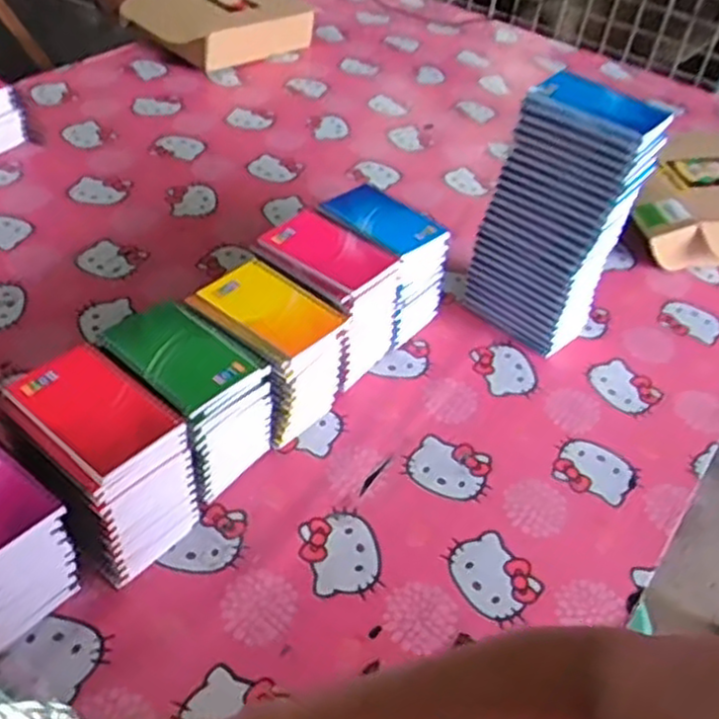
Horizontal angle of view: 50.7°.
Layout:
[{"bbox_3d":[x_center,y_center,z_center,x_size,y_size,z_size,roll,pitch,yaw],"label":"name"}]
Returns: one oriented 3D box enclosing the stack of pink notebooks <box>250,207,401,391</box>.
[{"bbox_3d":[-0.037,-0.066,0.853,0.135,0.142,0.104,31,48,23],"label":"stack of pink notebooks"}]

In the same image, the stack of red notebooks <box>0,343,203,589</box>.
[{"bbox_3d":[-0.221,0.091,0.662,0.144,0.143,0.099,32,49,24],"label":"stack of red notebooks"}]

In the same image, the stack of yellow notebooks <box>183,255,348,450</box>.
[{"bbox_3d":[-0.094,-0.006,0.794,0.129,0.130,0.106,31,48,23],"label":"stack of yellow notebooks"}]

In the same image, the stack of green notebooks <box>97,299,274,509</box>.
[{"bbox_3d":[-0.164,0.041,0.728,0.132,0.137,0.104,30,48,22],"label":"stack of green notebooks"}]

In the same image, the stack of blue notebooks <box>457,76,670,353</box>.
[{"bbox_3d":[0.232,-0.167,0.908,0.147,0.312,0.091,33,49,25],"label":"stack of blue notebooks"}]

